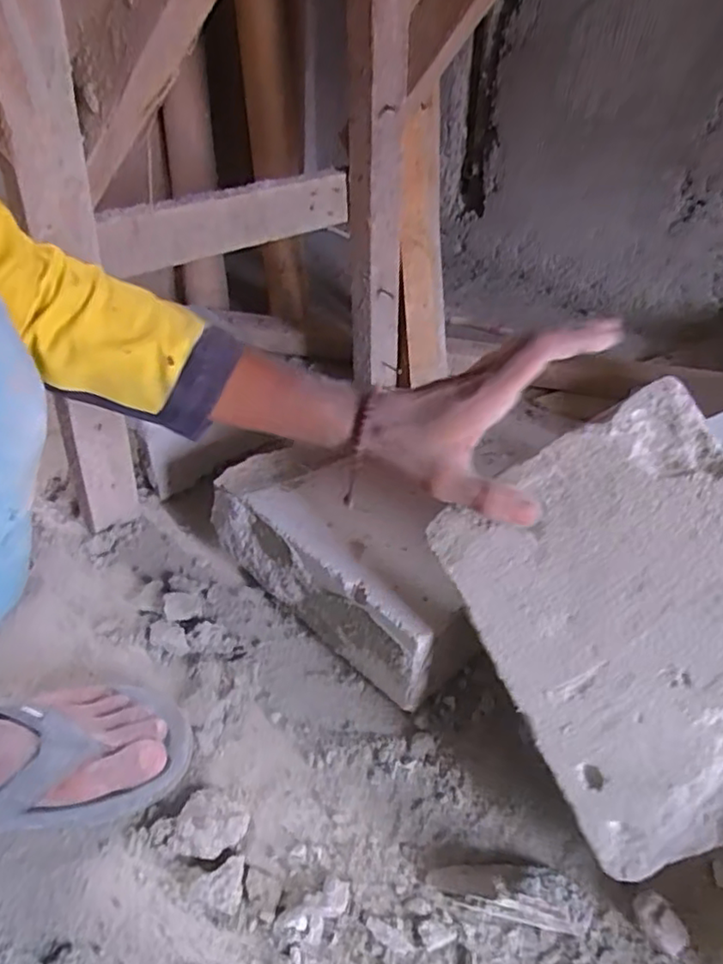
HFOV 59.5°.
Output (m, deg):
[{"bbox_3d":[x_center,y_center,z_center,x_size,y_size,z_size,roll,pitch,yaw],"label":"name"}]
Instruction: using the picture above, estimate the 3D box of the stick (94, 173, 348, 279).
[{"bbox_3d":[-0.138,-0.290,0.701,0.309,0.058,0.028,-30,48,-33],"label":"stick"}]

